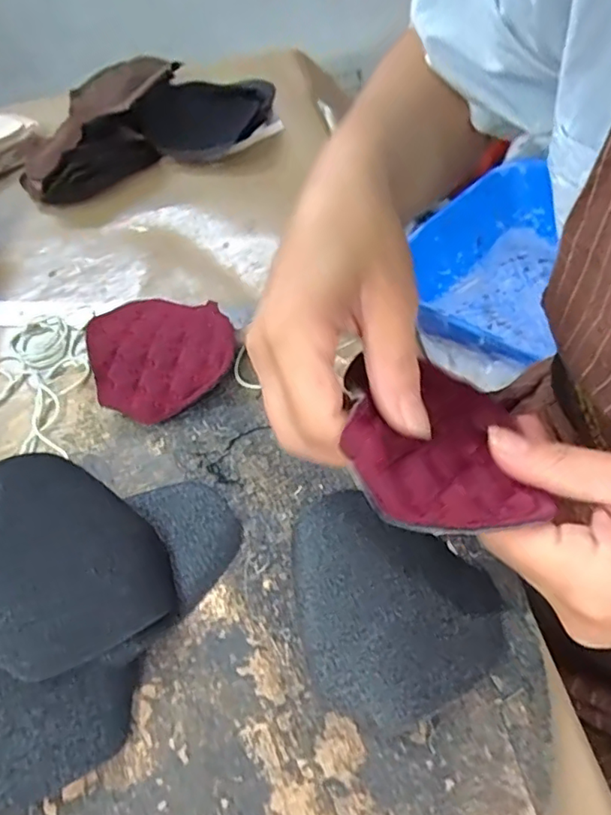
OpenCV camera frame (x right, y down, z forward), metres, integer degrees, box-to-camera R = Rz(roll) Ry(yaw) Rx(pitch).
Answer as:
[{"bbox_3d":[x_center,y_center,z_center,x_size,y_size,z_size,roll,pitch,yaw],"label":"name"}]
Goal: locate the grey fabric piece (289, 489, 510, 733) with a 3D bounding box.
[{"bbox_3d":[0.034,0.084,0.265,0.085,0.011,0.101,-28,55,-13],"label":"grey fabric piece"}]

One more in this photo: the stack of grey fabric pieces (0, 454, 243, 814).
[{"bbox_3d":[-0.119,0.082,0.261,0.124,0.044,0.163,19,58,20],"label":"stack of grey fabric pieces"}]

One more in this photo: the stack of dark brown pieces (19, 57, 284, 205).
[{"bbox_3d":[-0.151,-0.277,0.565,0.248,0.049,0.150,-18,55,-8],"label":"stack of dark brown pieces"}]

